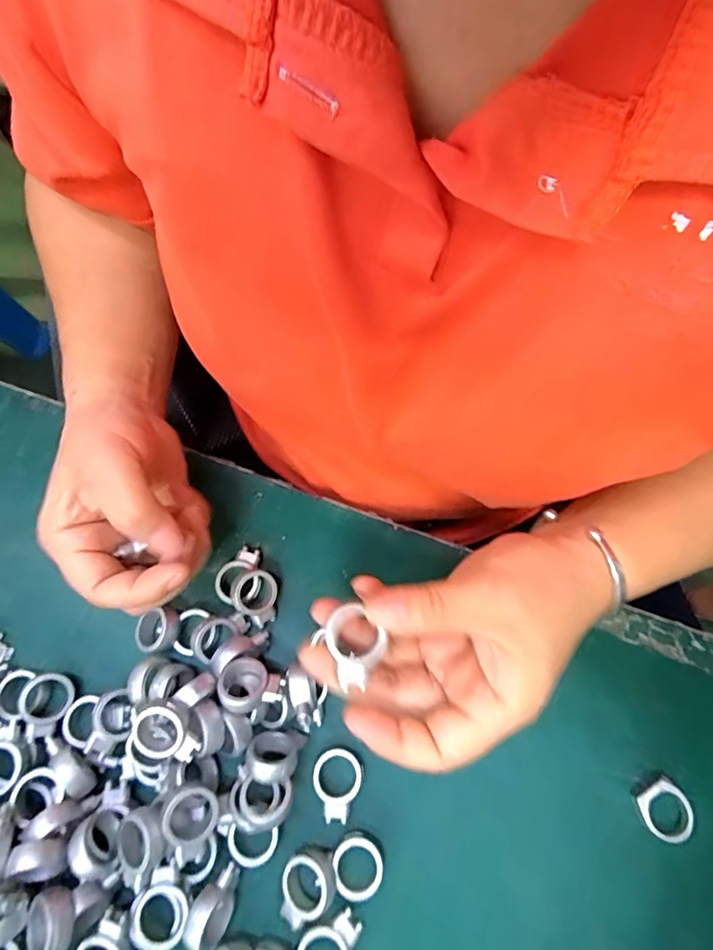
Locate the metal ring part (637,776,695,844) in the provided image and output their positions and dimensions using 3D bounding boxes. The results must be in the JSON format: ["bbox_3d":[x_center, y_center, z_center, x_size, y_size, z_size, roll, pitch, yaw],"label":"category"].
[{"bbox_3d":[0.162,0.177,0.256,0.025,0.011,0.027,0,70,-1],"label":"metal ring part"}]

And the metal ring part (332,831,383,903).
[{"bbox_3d":[0.001,0.197,0.246,0.026,0.006,0.026,0,70,-1],"label":"metal ring part"}]

